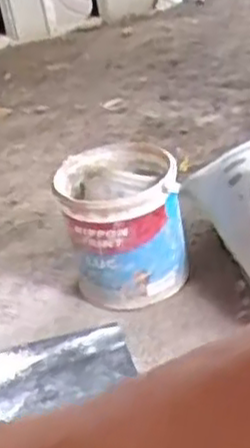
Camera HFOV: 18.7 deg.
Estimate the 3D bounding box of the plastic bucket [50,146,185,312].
[{"bbox_3d":[0.001,0.008,1.150,0.168,0.199,0.165,-5,34,4],"label":"plastic bucket"}]

